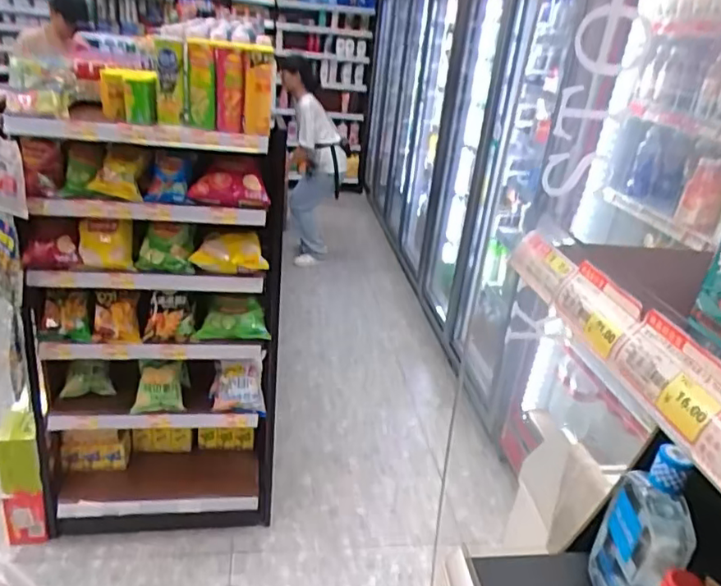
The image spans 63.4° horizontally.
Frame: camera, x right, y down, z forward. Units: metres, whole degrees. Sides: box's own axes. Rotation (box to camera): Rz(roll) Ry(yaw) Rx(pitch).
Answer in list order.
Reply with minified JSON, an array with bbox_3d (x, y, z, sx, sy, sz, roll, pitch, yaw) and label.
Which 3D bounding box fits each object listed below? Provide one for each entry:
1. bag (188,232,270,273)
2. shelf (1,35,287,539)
[{"bbox_3d":[-0.381,-0.116,1.695,0.211,0.119,0.043,2,24,-9],"label":"bag"},{"bbox_3d":[-0.633,0.044,1.841,0.721,1.549,0.340,3,24,-8],"label":"shelf"}]

